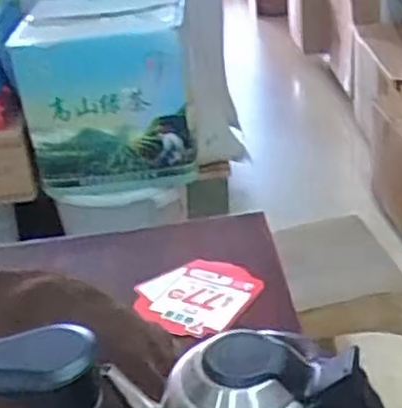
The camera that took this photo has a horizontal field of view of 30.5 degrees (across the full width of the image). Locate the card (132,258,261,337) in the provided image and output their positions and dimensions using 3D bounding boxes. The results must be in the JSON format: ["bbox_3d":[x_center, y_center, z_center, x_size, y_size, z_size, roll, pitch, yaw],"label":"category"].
[{"bbox_3d":[-0.005,0.125,1.017,0.149,0.013,0.145,18,42,35],"label":"card"}]

